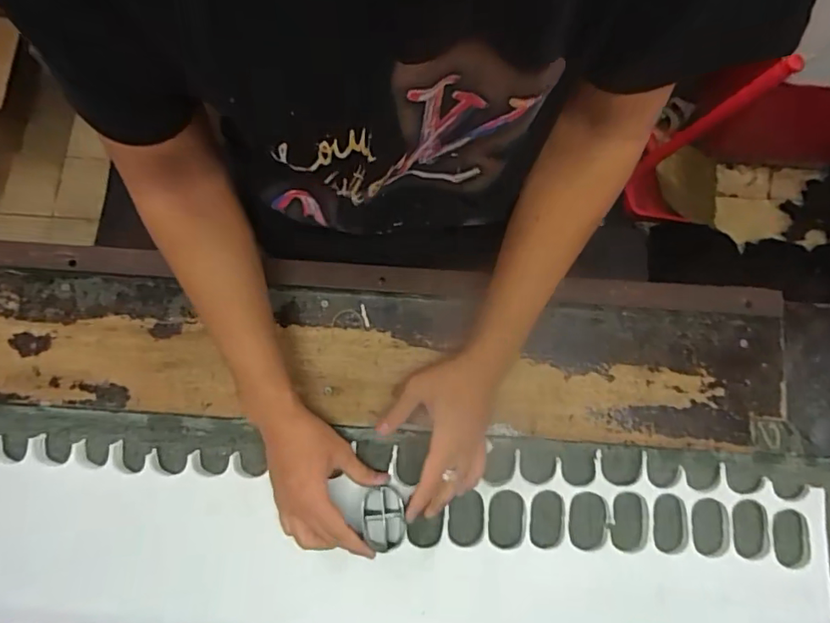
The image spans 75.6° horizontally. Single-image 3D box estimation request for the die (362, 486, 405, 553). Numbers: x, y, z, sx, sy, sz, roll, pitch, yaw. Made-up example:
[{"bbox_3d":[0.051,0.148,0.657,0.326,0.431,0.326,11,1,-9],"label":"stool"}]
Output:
[{"bbox_3d":[-0.030,0.201,0.516,0.039,0.021,0.056,-7,74,-3],"label":"die"}]

